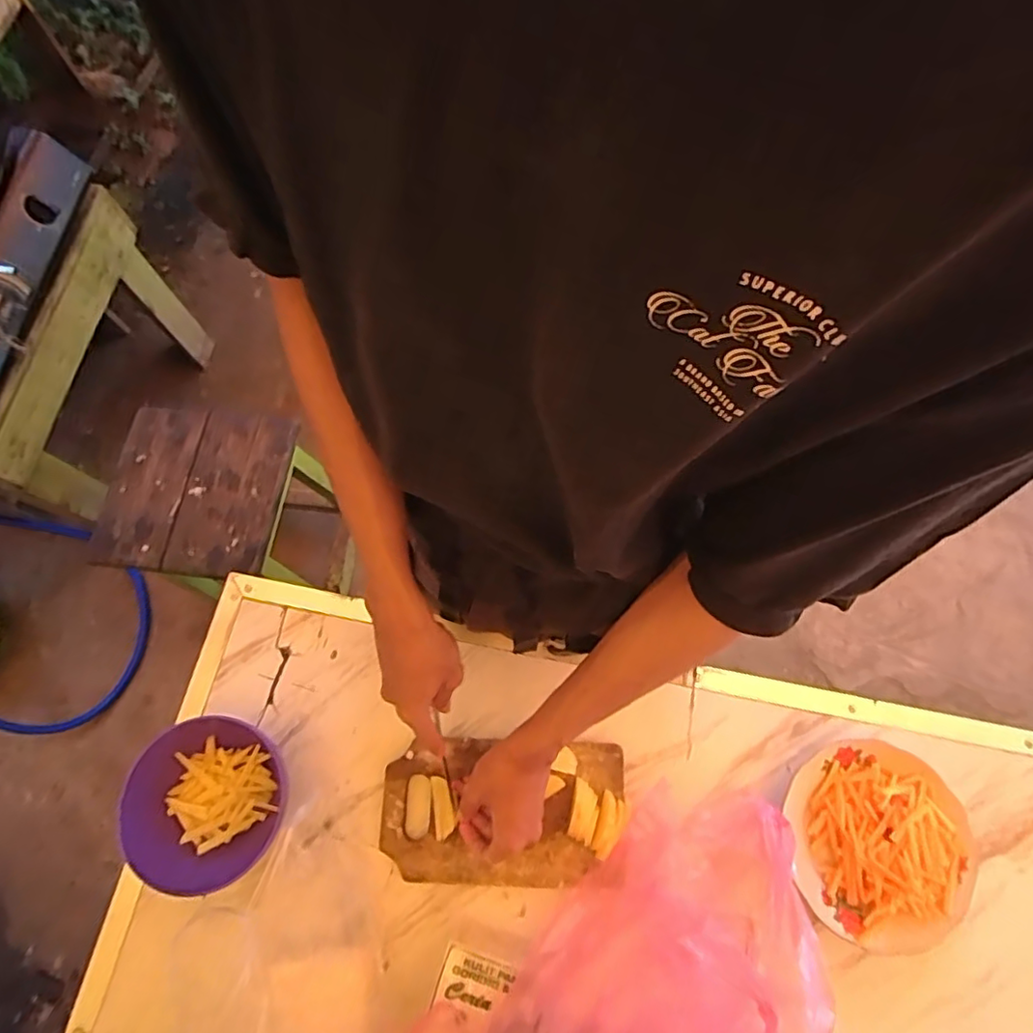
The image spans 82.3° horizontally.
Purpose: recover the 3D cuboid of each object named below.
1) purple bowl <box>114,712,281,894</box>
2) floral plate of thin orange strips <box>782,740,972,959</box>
[{"bbox_3d":[-0.306,0.282,0.587,0.132,0.063,0.156,-3,72,1],"label":"purple bowl"},{"bbox_3d":[0.352,0.318,0.587,0.170,0.054,0.172,-1,72,2],"label":"floral plate of thin orange strips"}]

